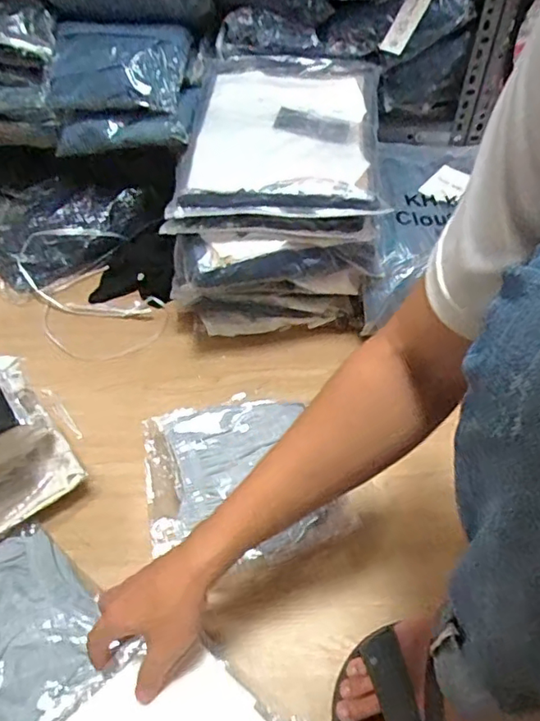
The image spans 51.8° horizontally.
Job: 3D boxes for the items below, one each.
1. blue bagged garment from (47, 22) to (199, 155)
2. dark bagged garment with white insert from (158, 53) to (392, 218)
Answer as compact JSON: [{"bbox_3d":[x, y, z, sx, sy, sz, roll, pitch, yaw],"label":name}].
[{"bbox_3d":[-0.221,-0.406,0.829,0.223,0.181,0.063,2,15,1],"label":"blue bagged garment"},{"bbox_3d":[0.015,-0.309,0.754,0.272,0.066,0.295,2,50,1],"label":"dark bagged garment with white insert"}]

